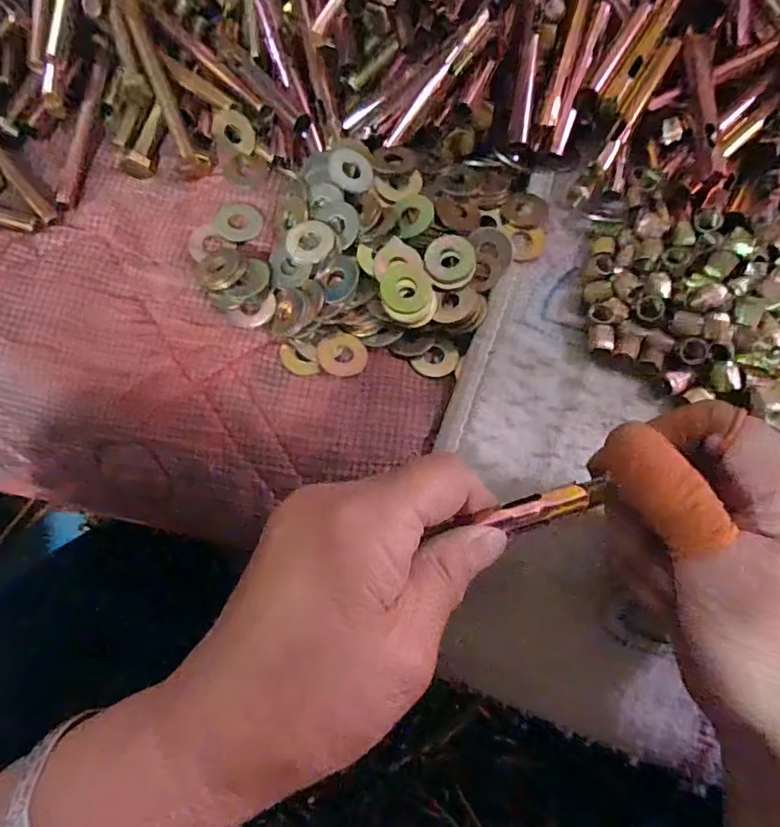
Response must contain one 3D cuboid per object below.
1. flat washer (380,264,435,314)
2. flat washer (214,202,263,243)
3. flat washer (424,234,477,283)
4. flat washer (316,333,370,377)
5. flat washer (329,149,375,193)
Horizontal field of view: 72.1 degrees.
[{"bbox_3d":[0.008,-0.062,0.260,0.024,0.004,0.027,16,72,3],"label":"flat washer"},{"bbox_3d":[-0.081,-0.102,0.284,0.025,0.004,0.024,1,72,-2],"label":"flat washer"},{"bbox_3d":[0.031,-0.078,0.267,0.025,0.004,0.026,0,72,-2],"label":"flat washer"},{"bbox_3d":[-0.023,-0.030,0.261,0.025,0.004,0.023,1,72,-2],"label":"flat washer"},{"bbox_3d":[-0.020,-0.127,0.279,0.023,0.004,0.024,3,78,-13],"label":"flat washer"}]

